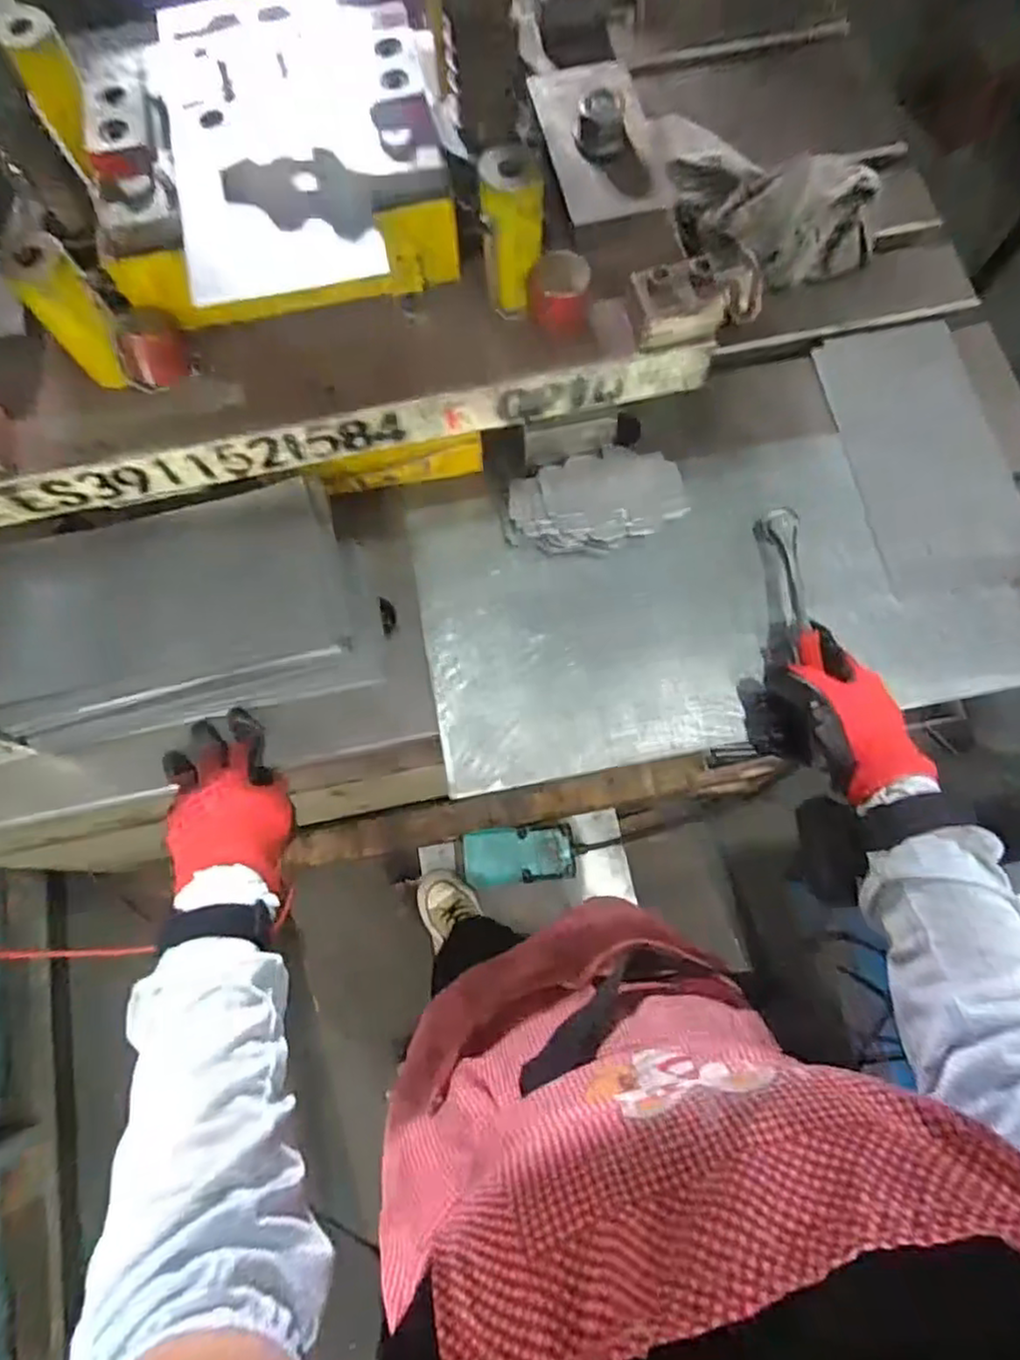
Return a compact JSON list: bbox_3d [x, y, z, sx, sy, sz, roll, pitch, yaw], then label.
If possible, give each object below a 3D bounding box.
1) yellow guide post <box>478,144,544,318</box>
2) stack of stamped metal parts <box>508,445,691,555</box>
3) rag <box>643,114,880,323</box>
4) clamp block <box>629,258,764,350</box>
[{"bbox_3d":[0.001,-0.301,0.468,0.042,0.094,0.038,1,74,2],"label":"yellow guide post"},{"bbox_3d":[0.074,-0.150,0.581,0.140,0.024,0.080,-17,74,-3],"label":"stack of stamped metal parts"},{"bbox_3d":[0.234,-0.470,0.657,0.152,0.076,0.206,-28,75,-6],"label":"rag"},{"bbox_3d":[0.132,-0.267,0.482,0.091,0.041,0.042,-9,74,-1],"label":"clamp block"}]

